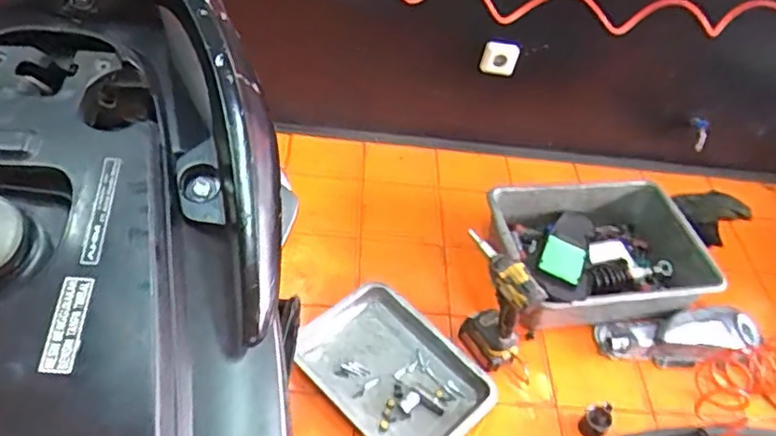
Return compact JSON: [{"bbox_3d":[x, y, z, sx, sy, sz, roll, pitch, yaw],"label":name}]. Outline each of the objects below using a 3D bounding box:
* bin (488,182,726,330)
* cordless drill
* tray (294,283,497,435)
[{"bbox_3d":[0.468,0.074,1.404,0.475,0.144,0.347,-2,47,-13],"label":"bin"},{"bbox_3d":[0.194,0.163,1.218,0.078,0.237,0.191,-28,57,-32],"label":"cordless drill"},{"bbox_3d":[0.009,0.304,1.222,0.369,0.034,0.269,38,51,23],"label":"tray"}]

